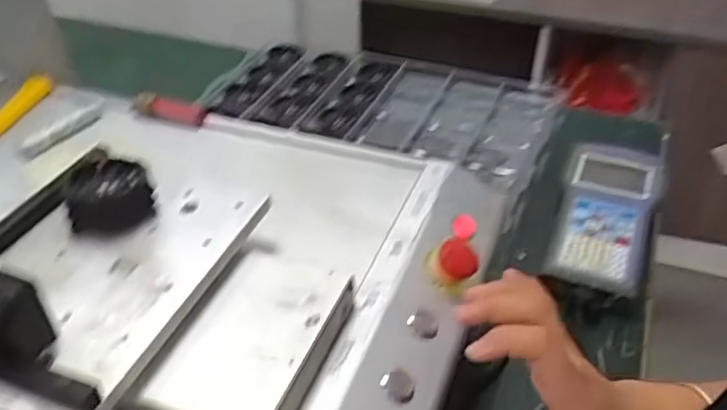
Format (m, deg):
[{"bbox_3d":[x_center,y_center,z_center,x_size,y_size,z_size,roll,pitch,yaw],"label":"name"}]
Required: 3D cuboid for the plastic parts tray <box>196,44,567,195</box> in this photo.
[{"bbox_3d":[0.020,-0.141,0.846,0.438,0.040,0.204,16,42,18],"label":"plastic parts tray"}]

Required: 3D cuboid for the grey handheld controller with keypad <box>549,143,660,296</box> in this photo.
[{"bbox_3d":[0.251,0.002,0.659,0.087,0.013,0.225,15,41,17],"label":"grey handheld controller with keypad"}]

